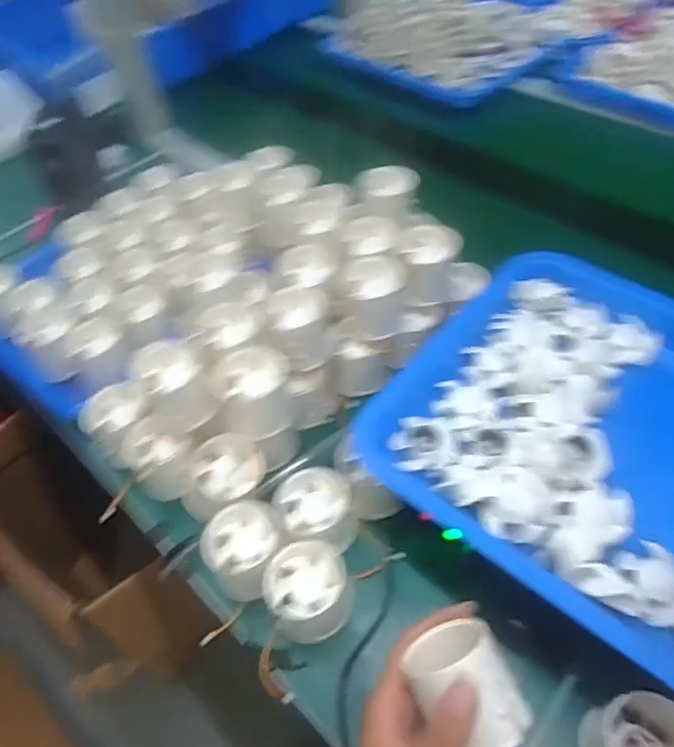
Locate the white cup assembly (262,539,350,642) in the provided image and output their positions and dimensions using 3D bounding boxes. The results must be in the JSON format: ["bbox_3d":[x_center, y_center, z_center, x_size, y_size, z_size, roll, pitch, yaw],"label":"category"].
[{"bbox_3d":[-0.020,0.155,0.406,0.054,0.052,0.053,-3,51,4],"label":"white cup assembly"}]

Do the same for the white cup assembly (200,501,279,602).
[{"bbox_3d":[-0.067,0.133,0.428,0.053,0.053,0.055,30,60,27],"label":"white cup assembly"}]

